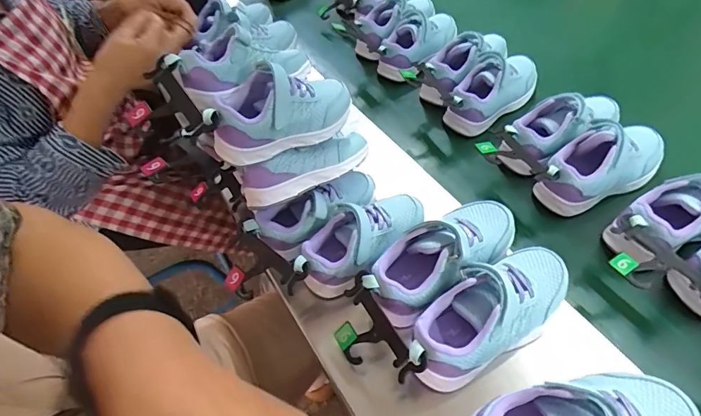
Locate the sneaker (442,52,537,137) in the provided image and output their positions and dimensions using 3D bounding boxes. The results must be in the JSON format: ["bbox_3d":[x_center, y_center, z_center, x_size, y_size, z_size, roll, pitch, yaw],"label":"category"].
[{"bbox_3d":[0.209,-0.167,0.633,0.175,0.086,0.075,-33,59,-23],"label":"sneaker"}]

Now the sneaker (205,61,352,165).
[{"bbox_3d":[-0.068,-0.103,0.432,0.148,0.066,0.076,-14,54,-11],"label":"sneaker"}]

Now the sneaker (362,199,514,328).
[{"bbox_3d":[0.096,0.045,0.431,0.177,0.077,0.069,-31,59,-22],"label":"sneaker"}]

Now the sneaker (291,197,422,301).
[{"bbox_3d":[0.014,0.032,0.463,0.073,0.065,0.156,35,60,23],"label":"sneaker"}]

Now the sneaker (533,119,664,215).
[{"bbox_3d":[0.306,-0.056,0.518,0.172,0.077,0.075,-15,54,-12],"label":"sneaker"}]

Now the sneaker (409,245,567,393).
[{"bbox_3d":[0.132,0.096,0.398,0.185,0.071,0.077,-29,58,-21],"label":"sneaker"}]

